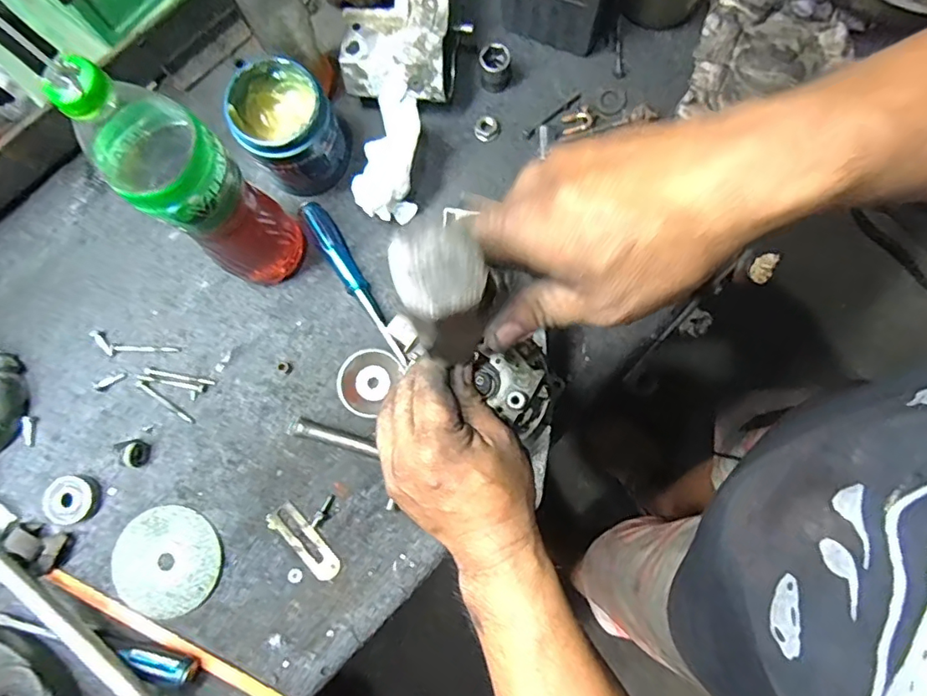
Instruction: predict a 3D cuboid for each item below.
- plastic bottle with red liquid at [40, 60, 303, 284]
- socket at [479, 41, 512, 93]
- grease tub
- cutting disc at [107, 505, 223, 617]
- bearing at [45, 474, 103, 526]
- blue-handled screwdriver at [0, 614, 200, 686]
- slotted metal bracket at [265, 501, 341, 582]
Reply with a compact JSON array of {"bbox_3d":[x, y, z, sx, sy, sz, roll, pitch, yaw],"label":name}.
[{"bbox_3d":[-0.208,-0.126,0.429,0.083,0.274,0.084,40,83,8],"label":"plastic bottle with red liquid"},{"bbox_3d":[0.033,-0.297,0.565,0.032,0.036,0.033,0,79,1],"label":"socket"},{"bbox_3d":[-0.165,-0.213,0.525,0.089,0.102,0.088,0,79,1],"label":"grease tub"},{"bbox_3d":[-0.285,0.205,0.512,0.100,0.006,0.096,0,79,-2],"label":"cutting disc"},{"bbox_3d":[-0.377,0.146,0.515,0.047,0.017,0.045,0,79,1],"label":"bearing"},{"bbox_3d":[-0.338,0.266,0.480,0.200,0.017,0.020,14,80,4],"label":"blue-handled screwdriver"},{"bbox_3d":[-0.154,0.189,0.520,0.028,0.004,0.084,-44,81,-7],"label":"slotted metal bracket"}]

